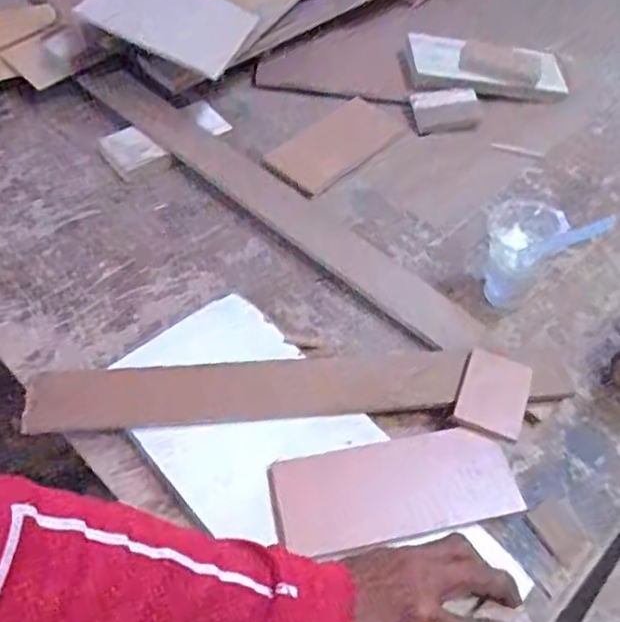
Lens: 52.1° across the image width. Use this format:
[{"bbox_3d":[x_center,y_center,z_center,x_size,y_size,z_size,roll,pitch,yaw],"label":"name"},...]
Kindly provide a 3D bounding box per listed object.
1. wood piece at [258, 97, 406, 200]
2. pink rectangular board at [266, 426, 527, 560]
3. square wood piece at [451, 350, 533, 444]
[{"bbox_3d":[0.031,-0.196,0.747,0.081,0.008,0.179,37,59,21],"label":"wood piece"},{"bbox_3d":[0.063,0.136,0.483,0.180,0.005,0.075,-11,61,-6],"label":"pink rectangular board"},{"bbox_3d":[0.153,0.068,0.529,0.055,0.005,0.078,16,50,17],"label":"square wood piece"}]

